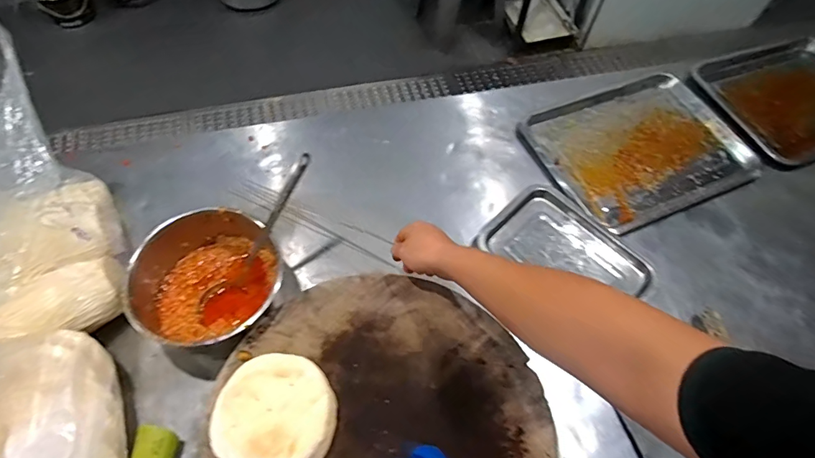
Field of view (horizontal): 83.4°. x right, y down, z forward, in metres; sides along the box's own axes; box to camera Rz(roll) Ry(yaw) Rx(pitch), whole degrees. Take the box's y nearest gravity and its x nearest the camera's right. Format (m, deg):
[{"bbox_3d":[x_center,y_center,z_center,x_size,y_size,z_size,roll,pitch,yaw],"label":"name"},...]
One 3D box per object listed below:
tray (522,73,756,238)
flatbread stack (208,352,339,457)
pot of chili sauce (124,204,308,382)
[{"bbox_3d":[0.446,-0.167,0.880,0.391,0.020,0.304,-21,63,-15],"label":"tray"},{"bbox_3d":[-0.147,0.211,0.517,0.127,0.058,0.130,18,61,6],"label":"flatbread stack"},{"bbox_3d":[-0.278,0.082,0.640,0.192,0.124,0.191,2,59,-3],"label":"pot of chili sauce"}]

